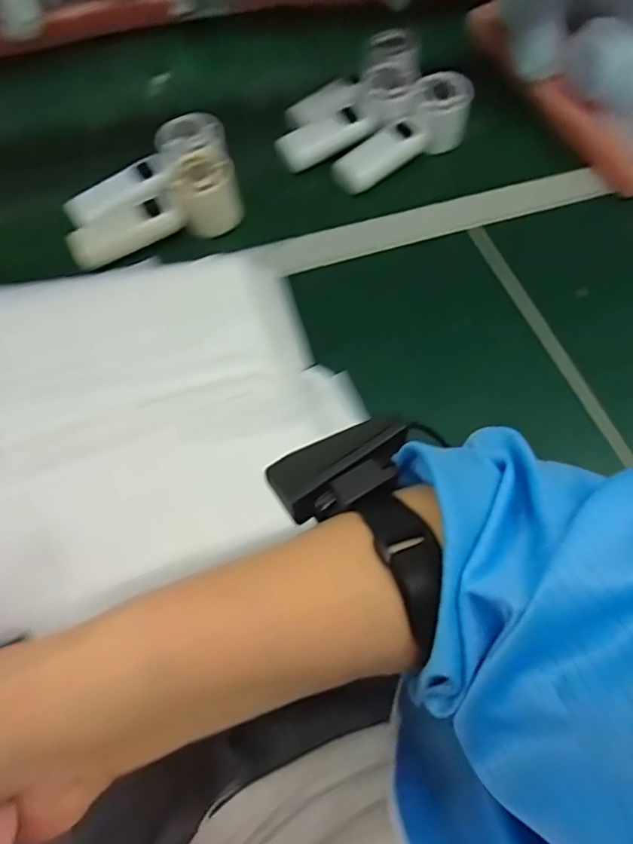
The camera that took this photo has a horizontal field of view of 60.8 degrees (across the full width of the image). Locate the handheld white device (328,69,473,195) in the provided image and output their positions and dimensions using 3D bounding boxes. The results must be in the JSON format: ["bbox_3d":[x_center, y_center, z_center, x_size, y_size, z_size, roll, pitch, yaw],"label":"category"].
[{"bbox_3d":[0.091,-0.295,0.555,0.152,0.052,0.054,-42,69,-15],"label":"handheld white device"}]

